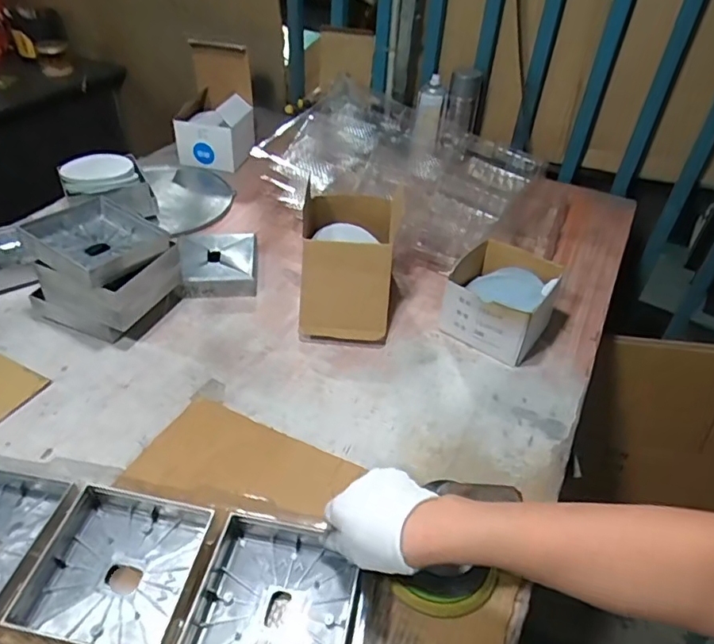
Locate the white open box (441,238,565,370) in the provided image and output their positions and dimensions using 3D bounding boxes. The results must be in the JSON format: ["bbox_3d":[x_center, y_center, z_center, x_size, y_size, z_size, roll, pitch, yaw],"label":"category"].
[{"bbox_3d":[0.211,-0.035,0.821,0.138,0.105,0.166,24,45,23],"label":"white open box"}]

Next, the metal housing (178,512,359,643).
[{"bbox_3d":[-0.072,0.243,0.489,0.135,0.034,0.123,9,41,7],"label":"metal housing"}]

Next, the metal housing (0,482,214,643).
[{"bbox_3d":[-0.223,0.222,0.508,0.133,0.041,0.125,9,41,7],"label":"metal housing"}]

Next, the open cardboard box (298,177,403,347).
[{"bbox_3d":[-0.011,-0.090,0.852,0.143,0.126,0.245,1,40,-2],"label":"open cardboard box"}]

